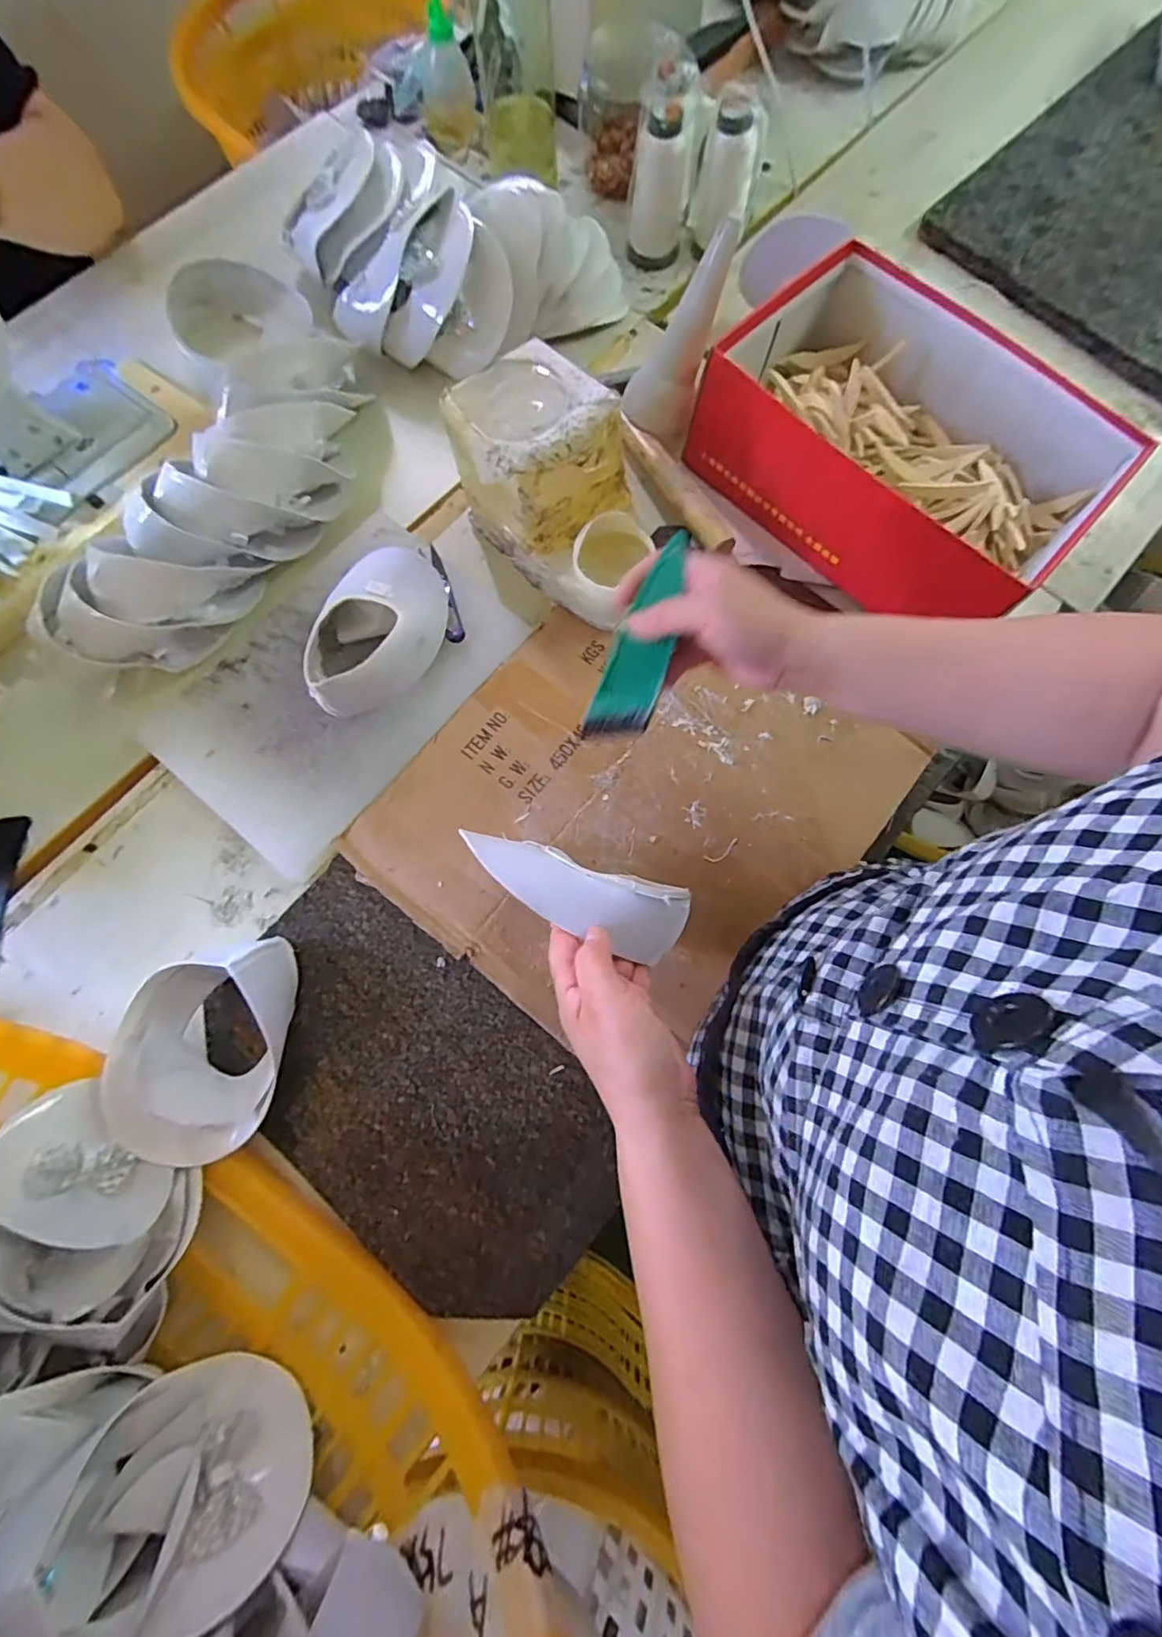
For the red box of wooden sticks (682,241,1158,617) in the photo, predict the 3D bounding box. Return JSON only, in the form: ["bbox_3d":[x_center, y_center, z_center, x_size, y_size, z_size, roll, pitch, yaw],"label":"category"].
[{"bbox_3d":[0.282,-0.328,0.519,0.310,0.125,0.213,44,81,9],"label":"red box of wooden sticks"}]

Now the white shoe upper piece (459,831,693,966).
[{"bbox_3d":[-0.003,0.048,0.383,0.153,0.031,0.050,22,79,-5],"label":"white shoe upper piece"}]

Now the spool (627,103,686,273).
[{"bbox_3d":[0.083,-0.665,0.612,0.058,0.109,0.051,8,77,2],"label":"spool"}]

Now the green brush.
[{"bbox_3d":[0.043,-0.118,0.379,0.041,0.007,0.138,21,93,5],"label":"green brush"}]

